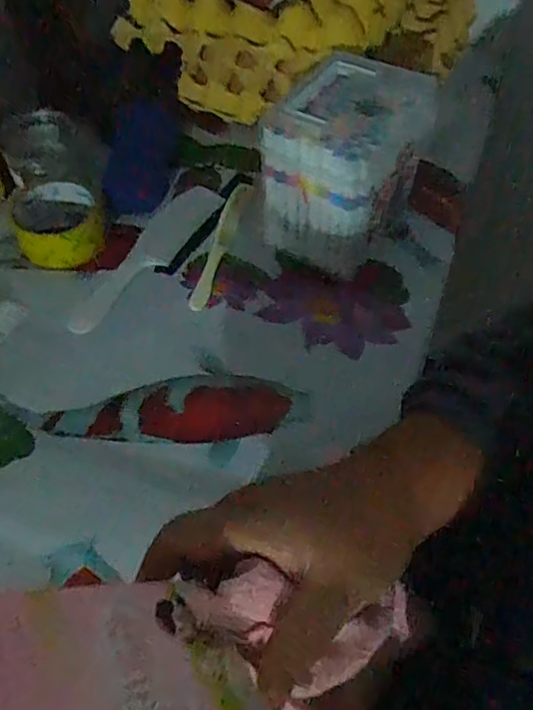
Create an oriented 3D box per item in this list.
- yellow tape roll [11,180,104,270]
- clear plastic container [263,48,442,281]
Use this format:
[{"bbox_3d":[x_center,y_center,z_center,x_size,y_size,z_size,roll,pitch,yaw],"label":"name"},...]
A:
[{"bbox_3d":[-0.212,-0.136,0.582,0.083,0.034,0.101,-15,58,-12],"label":"yellow tape roll"},{"bbox_3d":[0.076,-0.182,0.546,0.138,0.152,0.150,19,57,10],"label":"clear plastic container"}]

